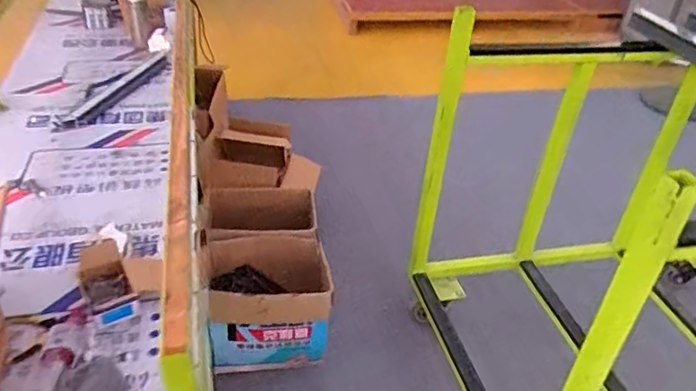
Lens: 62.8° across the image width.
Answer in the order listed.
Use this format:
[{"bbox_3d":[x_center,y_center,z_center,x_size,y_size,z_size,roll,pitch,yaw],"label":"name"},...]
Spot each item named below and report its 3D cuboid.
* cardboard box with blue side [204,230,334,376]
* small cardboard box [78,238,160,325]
[{"bbox_3d":[-0.244,0.319,1.737,0.353,0.337,0.265,-2,37,-9],"label":"cardboard box with blue side"},{"bbox_3d":[-0.459,0.155,1.150,0.144,0.064,0.228,-17,42,-27],"label":"small cardboard box"}]

